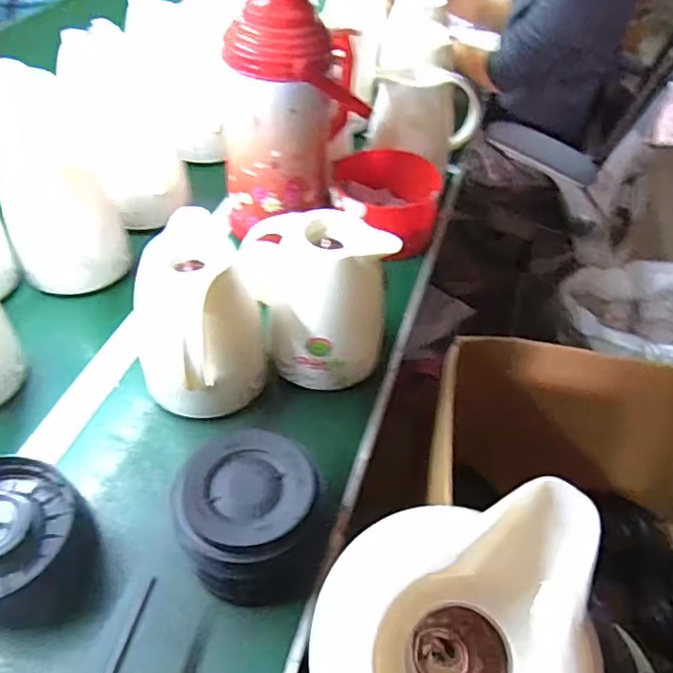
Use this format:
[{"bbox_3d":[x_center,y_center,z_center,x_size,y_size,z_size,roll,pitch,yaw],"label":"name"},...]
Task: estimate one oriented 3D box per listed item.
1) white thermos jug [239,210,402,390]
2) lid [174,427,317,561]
[{"bbox_3d":[-0.024,-0.043,0.706,0.167,0.169,0.126,5,46,2],"label":"white thermos jug"},{"bbox_3d":[-0.083,0.141,0.561,0.125,0.024,0.126,2,46,-2],"label":"lid"}]

